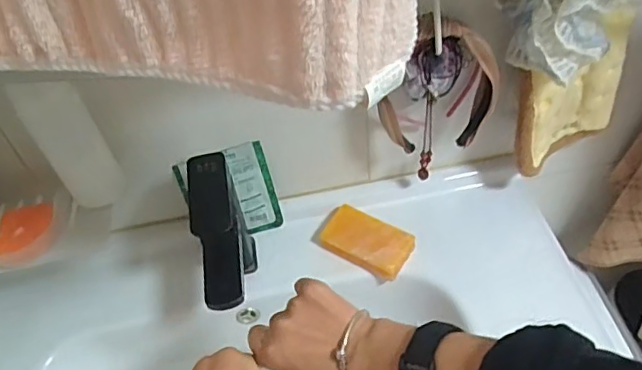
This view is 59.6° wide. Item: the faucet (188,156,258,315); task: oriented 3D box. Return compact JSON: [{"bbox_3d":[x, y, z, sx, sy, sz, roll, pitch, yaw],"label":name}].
[{"bbox_3d":[-0.105,0.074,0.622,0.050,0.165,0.145,-13,49,-5],"label":"faucet"}]

